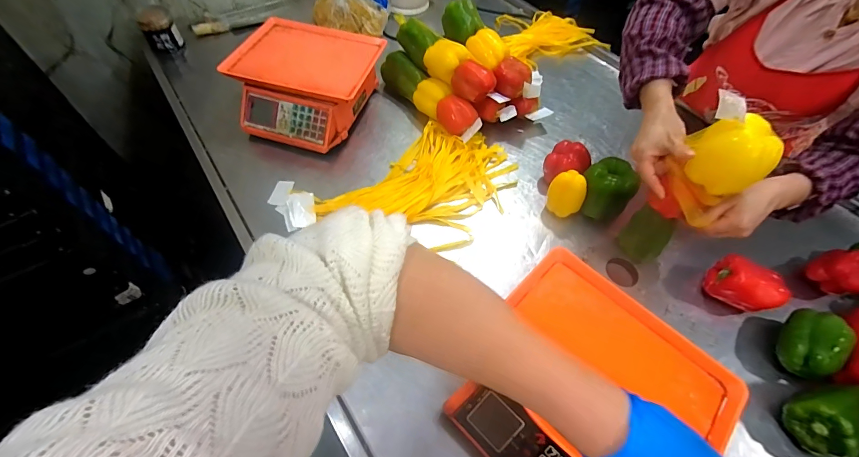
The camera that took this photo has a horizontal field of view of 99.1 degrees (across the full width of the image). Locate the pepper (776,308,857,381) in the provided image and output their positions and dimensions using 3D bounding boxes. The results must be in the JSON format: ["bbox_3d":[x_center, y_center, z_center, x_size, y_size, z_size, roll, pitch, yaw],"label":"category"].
[{"bbox_3d":[0.602,0.183,0.588,0.104,0.074,0.073,-37,65,-24],"label":"pepper"}]

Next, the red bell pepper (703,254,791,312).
[{"bbox_3d":[0.549,0.098,0.634,0.096,0.079,0.074,29,59,15],"label":"red bell pepper"}]

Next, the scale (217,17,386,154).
[{"bbox_3d":[-0.278,-0.330,0.848,0.287,0.138,0.296,14,57,6],"label":"scale"}]

